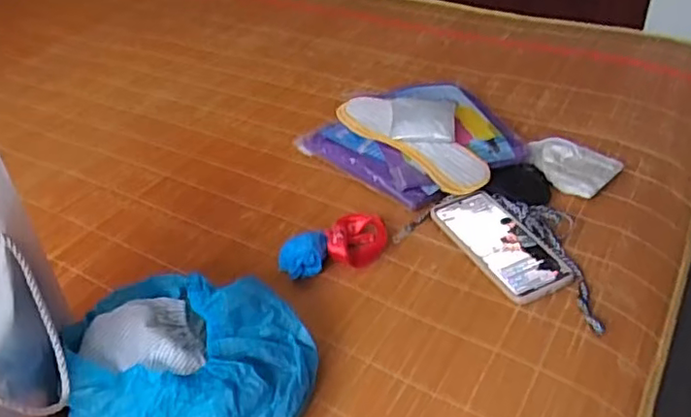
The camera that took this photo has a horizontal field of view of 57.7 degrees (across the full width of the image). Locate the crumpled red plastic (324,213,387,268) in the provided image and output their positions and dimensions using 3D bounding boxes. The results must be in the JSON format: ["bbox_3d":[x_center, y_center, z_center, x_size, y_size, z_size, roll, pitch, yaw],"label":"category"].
[{"bbox_3d":[0.012,0.037,0.713,0.060,0.039,0.076,12,41,19],"label":"crumpled red plastic"}]

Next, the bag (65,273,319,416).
[{"bbox_3d":[-0.137,0.147,0.545,0.205,0.091,0.166,9,41,15],"label":"bag"}]

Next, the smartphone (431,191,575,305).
[{"bbox_3d":[0.176,0.038,0.714,0.077,0.006,0.168,-22,45,-18],"label":"smartphone"}]

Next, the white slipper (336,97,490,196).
[{"bbox_3d":[0.104,-0.106,0.831,0.119,0.048,0.240,-27,45,-26],"label":"white slipper"}]

